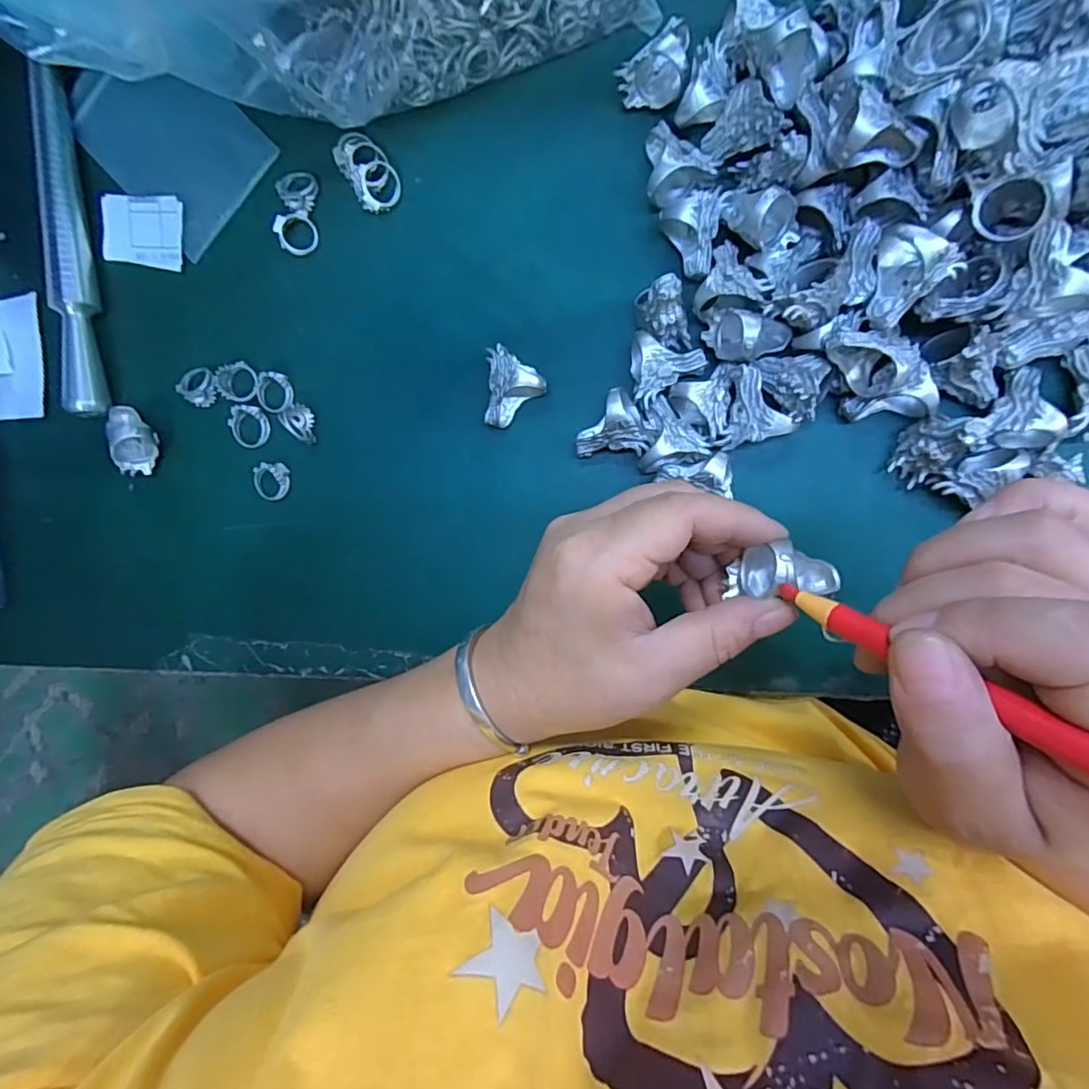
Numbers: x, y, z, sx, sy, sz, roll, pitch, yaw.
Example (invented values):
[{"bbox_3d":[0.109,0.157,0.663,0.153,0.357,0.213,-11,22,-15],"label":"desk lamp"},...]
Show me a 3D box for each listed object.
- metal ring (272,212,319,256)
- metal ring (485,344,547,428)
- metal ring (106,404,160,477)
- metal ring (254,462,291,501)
[{"bbox_3d":[-0.135,-0.169,0.298,0.020,0.010,0.021,1,93,9],"label":"metal ring"},{"bbox_3d":[-0.021,-0.082,0.284,0.035,0.023,0.032,1,93,9],"label":"metal ring"},{"bbox_3d":[-0.235,-0.061,0.317,0.020,0.023,0.041,-10,92,9],"label":"metal ring"},{"bbox_3d":[-0.157,-0.036,0.315,0.020,0.008,0.021,1,93,9],"label":"metal ring"}]

